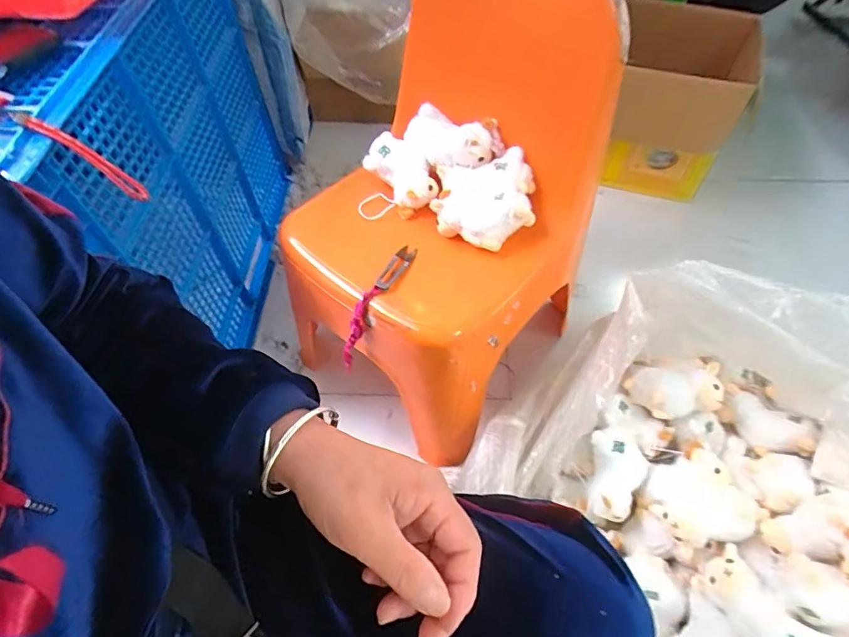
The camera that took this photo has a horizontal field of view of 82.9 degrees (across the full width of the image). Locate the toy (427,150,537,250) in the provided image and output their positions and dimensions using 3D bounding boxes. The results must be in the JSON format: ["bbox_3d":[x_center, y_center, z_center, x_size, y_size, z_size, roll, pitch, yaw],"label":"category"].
[{"bbox_3d":[0.080,-0.157,0.656,0.133,0.081,0.116,3,56,4],"label":"toy"}]

